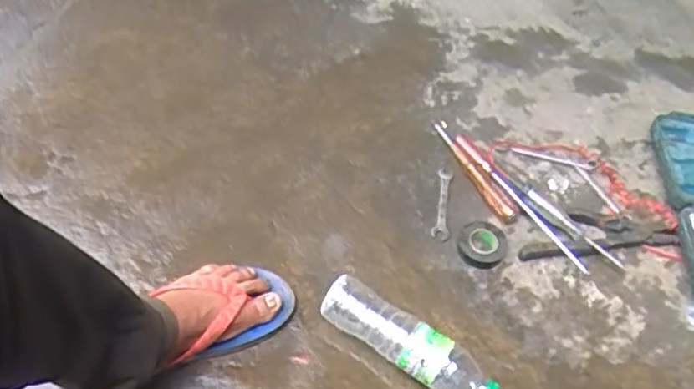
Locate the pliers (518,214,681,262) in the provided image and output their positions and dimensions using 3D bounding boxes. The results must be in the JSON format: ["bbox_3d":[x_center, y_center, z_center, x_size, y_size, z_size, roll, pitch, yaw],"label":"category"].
[{"bbox_3d":[0.342,0.055,0.851,0.223,0.012,0.061,-4,54,-7],"label":"pliers"}]

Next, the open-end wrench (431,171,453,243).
[{"bbox_3d":[0.136,0.013,0.871,0.024,0.004,0.123,8,53,2],"label":"open-end wrench"}]

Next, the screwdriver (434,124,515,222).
[{"bbox_3d":[0.181,-0.037,0.892,0.021,0.017,0.192,-21,57,-18],"label":"screwdriver"}]

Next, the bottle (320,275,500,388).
[{"bbox_3d":[0.071,0.177,0.719,0.219,0.056,0.058,27,56,16],"label":"bottle"}]

